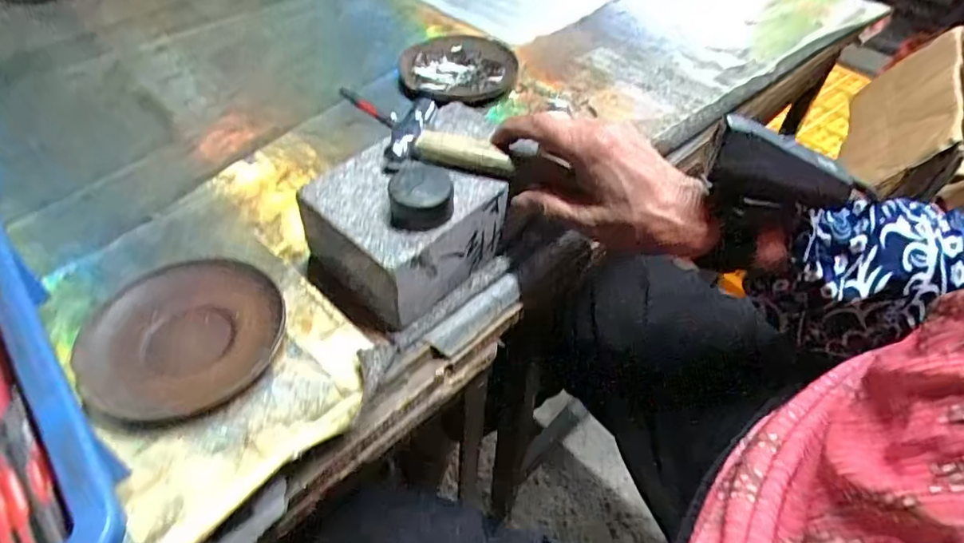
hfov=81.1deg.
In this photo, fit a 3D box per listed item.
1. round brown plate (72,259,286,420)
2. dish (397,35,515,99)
[{"bbox_3d":[-0.179,0.035,0.343,0.108,0.019,0.097,-12,50,-15],"label":"round brown plate"},{"bbox_3d":[-0.023,-0.211,0.569,0.110,0.025,0.110,0,48,-5],"label":"dish"}]

